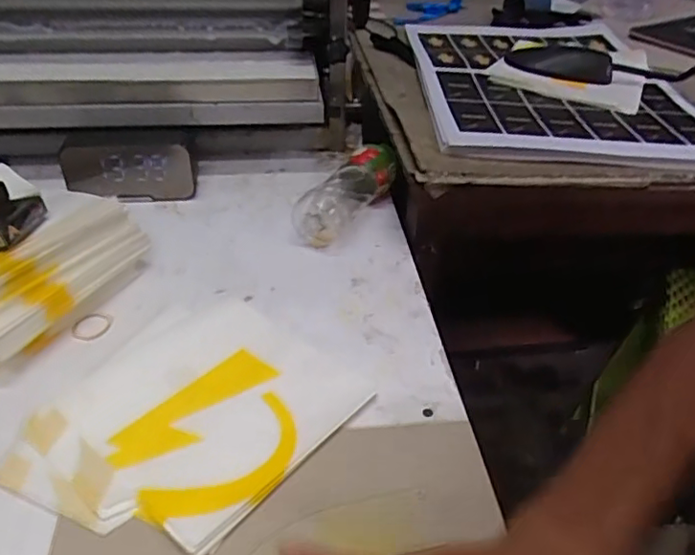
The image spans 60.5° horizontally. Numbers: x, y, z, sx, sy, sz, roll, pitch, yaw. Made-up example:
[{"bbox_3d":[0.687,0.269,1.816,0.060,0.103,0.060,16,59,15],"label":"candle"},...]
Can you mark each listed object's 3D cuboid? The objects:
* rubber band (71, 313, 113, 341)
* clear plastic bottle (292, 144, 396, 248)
[{"bbox_3d":[-0.216,0.041,0.505,0.031,0.004,0.034,8,38,8],"label":"rubber band"},{"bbox_3d":[0.006,-0.090,0.642,0.049,0.055,0.155,25,43,27],"label":"clear plastic bottle"}]

